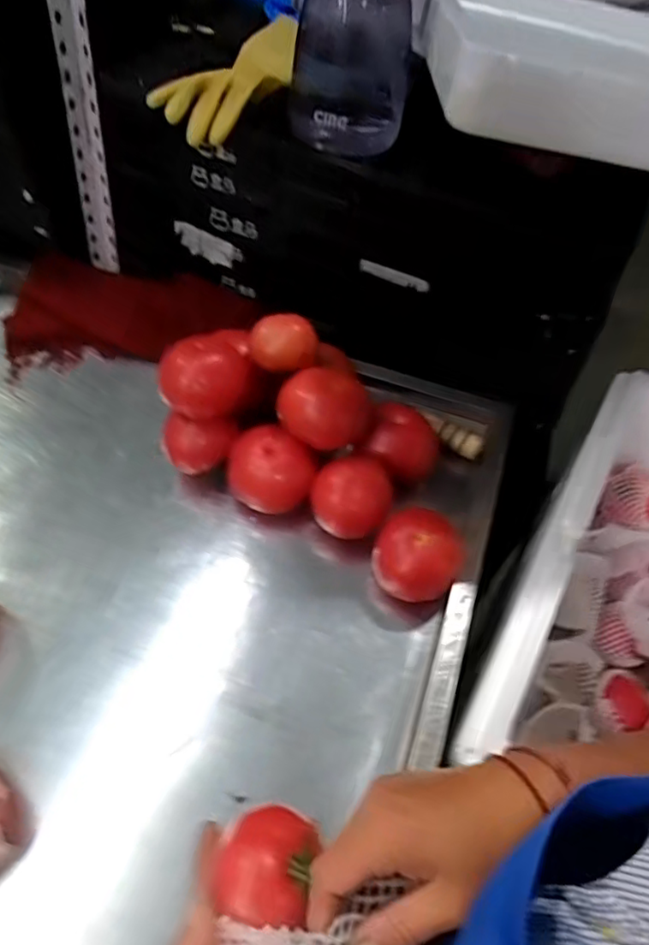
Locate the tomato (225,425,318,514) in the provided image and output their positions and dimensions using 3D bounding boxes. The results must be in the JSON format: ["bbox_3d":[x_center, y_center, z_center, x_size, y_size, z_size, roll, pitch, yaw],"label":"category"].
[{"bbox_3d":[-0.052,0.004,0.583,0.078,0.069,0.067,34,61,17],"label":"tomato"}]

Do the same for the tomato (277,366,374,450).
[{"bbox_3d":[0.001,-0.059,0.569,0.087,0.061,0.075,14,56,8],"label":"tomato"}]

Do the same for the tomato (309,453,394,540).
[{"bbox_3d":[0.027,0.023,0.576,0.074,0.062,0.071,18,58,9],"label":"tomato"}]

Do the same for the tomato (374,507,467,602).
[{"bbox_3d":[0.086,0.075,0.546,0.075,0.066,0.076,1,55,-1],"label":"tomato"}]

